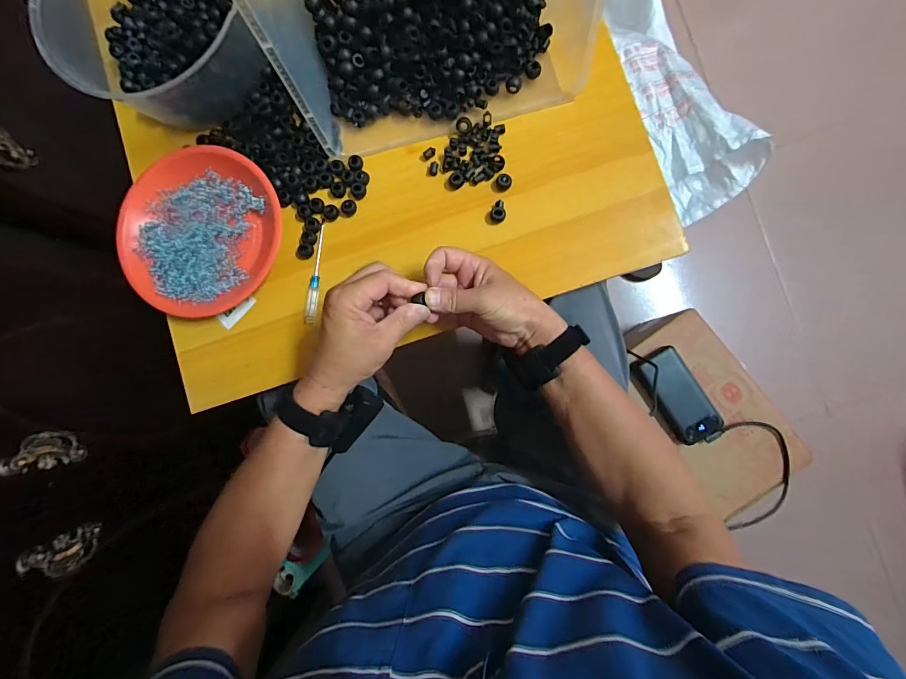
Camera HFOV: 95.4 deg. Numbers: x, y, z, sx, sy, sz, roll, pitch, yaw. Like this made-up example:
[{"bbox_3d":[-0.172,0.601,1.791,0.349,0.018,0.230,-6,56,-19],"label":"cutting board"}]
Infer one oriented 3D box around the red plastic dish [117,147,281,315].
[{"bbox_3d":[-0.299,-0.130,0.490,0.194,0.022,0.188,0,86,4],"label":"red plastic dish"}]

